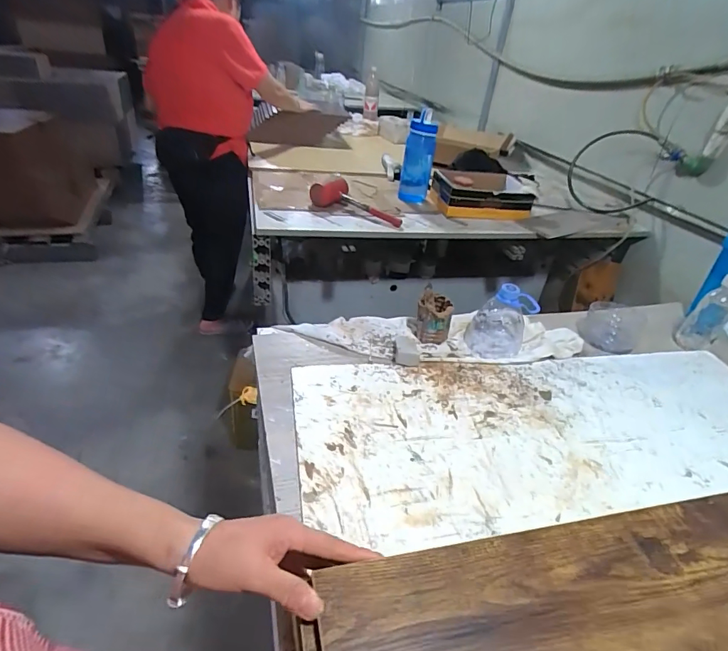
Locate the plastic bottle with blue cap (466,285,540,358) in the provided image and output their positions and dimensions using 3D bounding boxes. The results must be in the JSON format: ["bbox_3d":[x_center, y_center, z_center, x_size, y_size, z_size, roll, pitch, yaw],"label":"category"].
[{"bbox_3d":[0.247,-0.017,0.789,0.101,0.118,0.105,17,35,15],"label":"plastic bottle with blue cap"}]

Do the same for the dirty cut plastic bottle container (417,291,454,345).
[{"bbox_3d":[0.129,-0.011,0.806,0.060,0.076,0.060,15,35,12],"label":"dirty cut plastic bottle container"}]

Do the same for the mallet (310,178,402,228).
[{"bbox_3d":[-0.029,-0.384,1.394,0.324,0.068,0.109,30,40,31],"label":"mallet"}]

